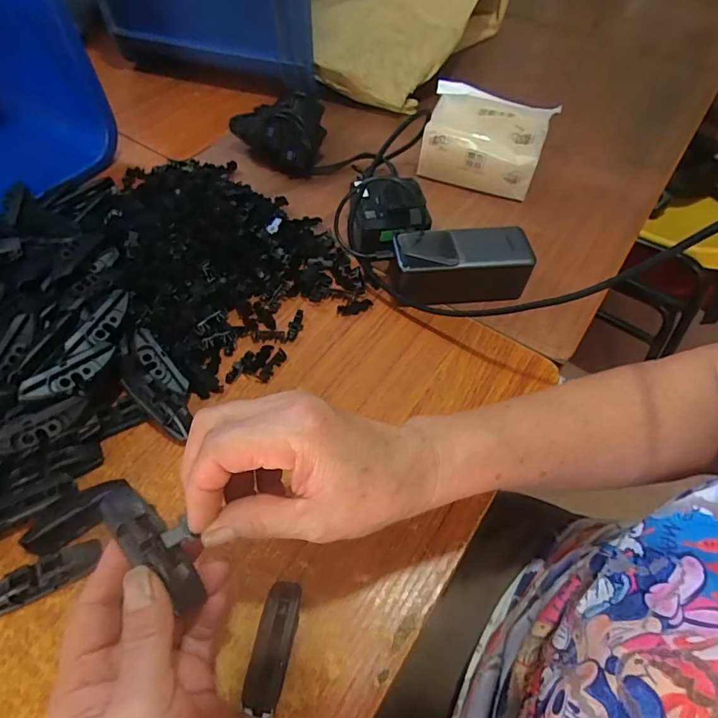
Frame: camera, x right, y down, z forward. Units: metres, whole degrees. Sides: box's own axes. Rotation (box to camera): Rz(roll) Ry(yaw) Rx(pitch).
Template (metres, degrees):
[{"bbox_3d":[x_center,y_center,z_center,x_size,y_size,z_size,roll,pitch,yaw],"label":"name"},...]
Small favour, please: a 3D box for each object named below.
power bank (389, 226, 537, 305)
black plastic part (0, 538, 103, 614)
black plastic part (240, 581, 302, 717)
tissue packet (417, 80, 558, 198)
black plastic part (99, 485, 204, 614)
[{"bbox_3d":[0.096,-0.089,0.457,0.126,0.053,0.052,-7,56,-6],"label":"power bank"},{"bbox_3d":[-0.211,0.145,0.315,0.070,0.018,0.020,-26,60,-18],"label":"black plastic part"},{"bbox_3d":[-0.053,0.181,0.299,0.023,0.017,0.071,9,56,5],"label":"black plastic part"},{"bbox_3d":[0.141,-0.251,0.534,0.131,0.108,0.055,15,57,9],"label":"tissue packet"},{"bbox_3d":[-0.106,0.096,0.242,0.071,0.009,0.021,43,65,12],"label":"black plastic part"}]

